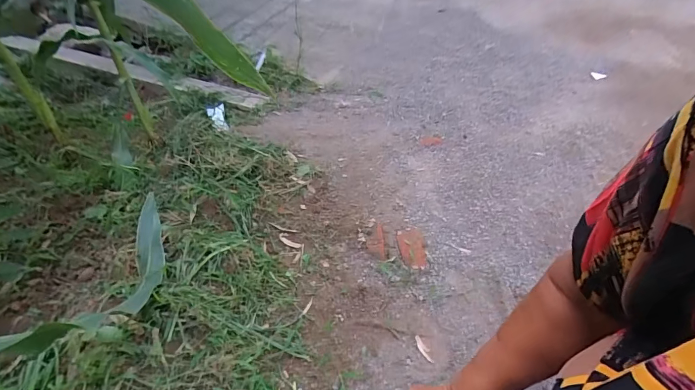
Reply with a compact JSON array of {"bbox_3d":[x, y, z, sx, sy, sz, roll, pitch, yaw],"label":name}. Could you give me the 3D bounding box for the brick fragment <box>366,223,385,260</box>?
[{"bbox_3d":[0.069,0.112,0.908,0.041,0.016,0.114,-6,38,6],"label":"brick fragment"}]

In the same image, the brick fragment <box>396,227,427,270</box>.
[{"bbox_3d":[0.150,0.118,0.877,0.062,0.014,0.126,-4,39,7],"label":"brick fragment"}]

